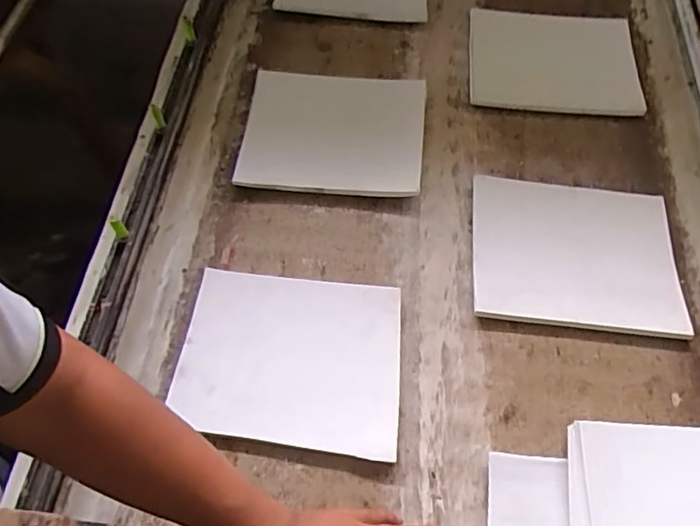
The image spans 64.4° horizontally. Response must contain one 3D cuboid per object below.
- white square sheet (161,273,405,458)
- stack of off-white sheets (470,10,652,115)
[{"bbox_3d":[-0.072,0.114,0.681,0.262,0.012,0.212,6,62,2],"label":"white square sheet"},{"bbox_3d":[0.335,-0.339,0.918,0.269,0.018,0.212,4,62,5],"label":"stack of off-white sheets"}]

